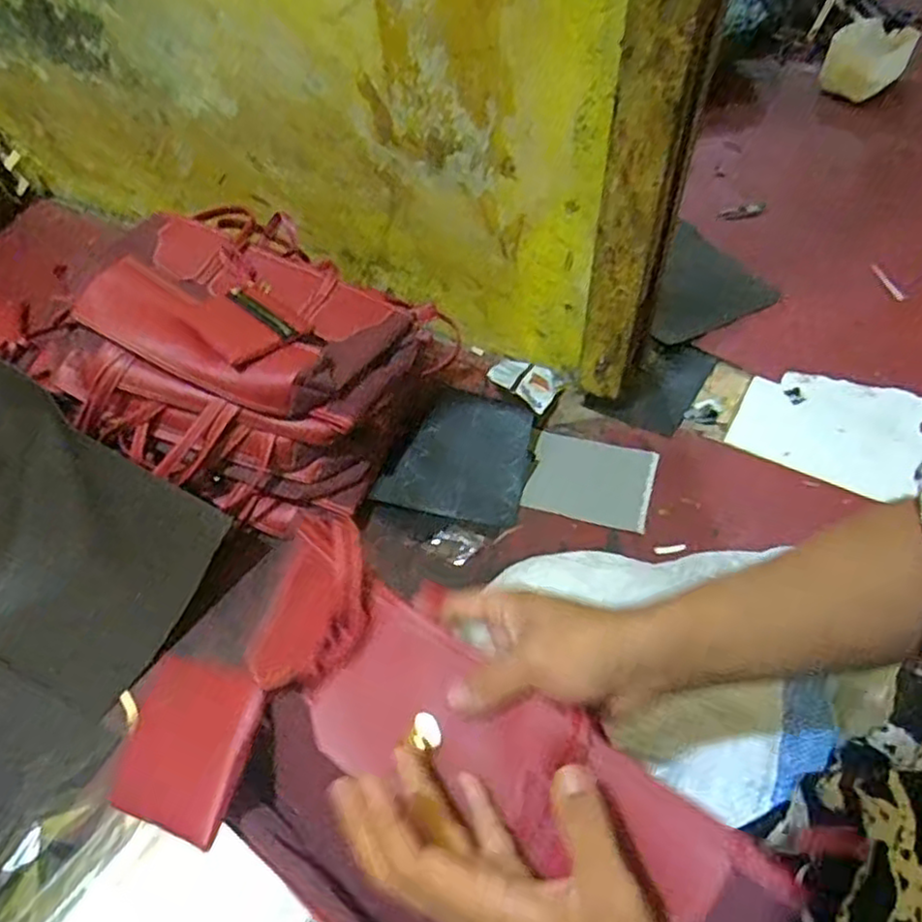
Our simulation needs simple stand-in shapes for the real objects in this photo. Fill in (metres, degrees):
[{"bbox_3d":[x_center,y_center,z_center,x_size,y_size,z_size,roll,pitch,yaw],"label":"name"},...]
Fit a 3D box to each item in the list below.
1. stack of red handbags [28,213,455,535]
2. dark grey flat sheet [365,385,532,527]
[{"bbox_3d":[-0.245,-0.122,0.854,0.360,0.175,0.320,25,57,20],"label":"stack of red handbags"},{"bbox_3d":[0.000,-0.009,0.894,0.180,0.011,0.164,14,74,-10],"label":"dark grey flat sheet"}]

